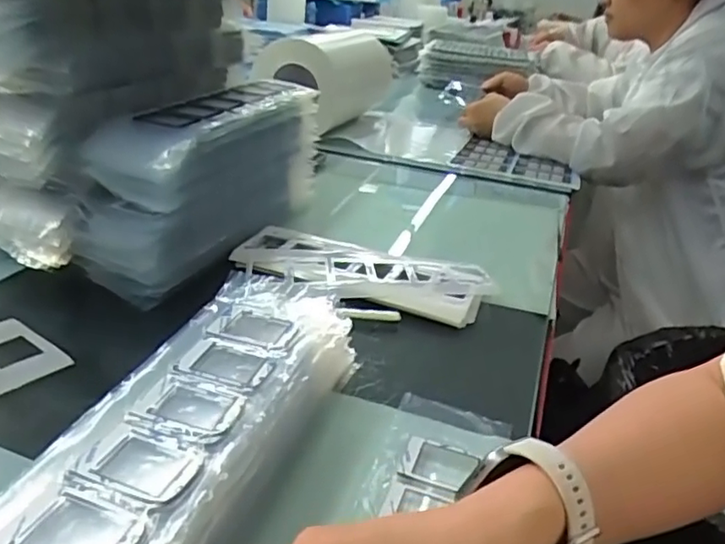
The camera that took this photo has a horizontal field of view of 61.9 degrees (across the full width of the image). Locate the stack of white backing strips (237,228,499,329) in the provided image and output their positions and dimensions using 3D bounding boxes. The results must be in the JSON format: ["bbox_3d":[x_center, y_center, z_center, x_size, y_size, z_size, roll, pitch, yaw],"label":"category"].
[{"bbox_3d":[-0.001,-0.003,0.579,0.235,0.015,0.104,12,28,12],"label":"stack of white backing strips"}]

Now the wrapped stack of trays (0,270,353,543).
[{"bbox_3d":[-0.092,0.102,0.310,0.099,0.062,0.307,12,28,12],"label":"wrapped stack of trays"}]

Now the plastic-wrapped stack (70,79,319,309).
[{"bbox_3d":[-0.140,-0.108,0.620,0.092,0.129,0.338,16,29,19],"label":"plastic-wrapped stack"}]

